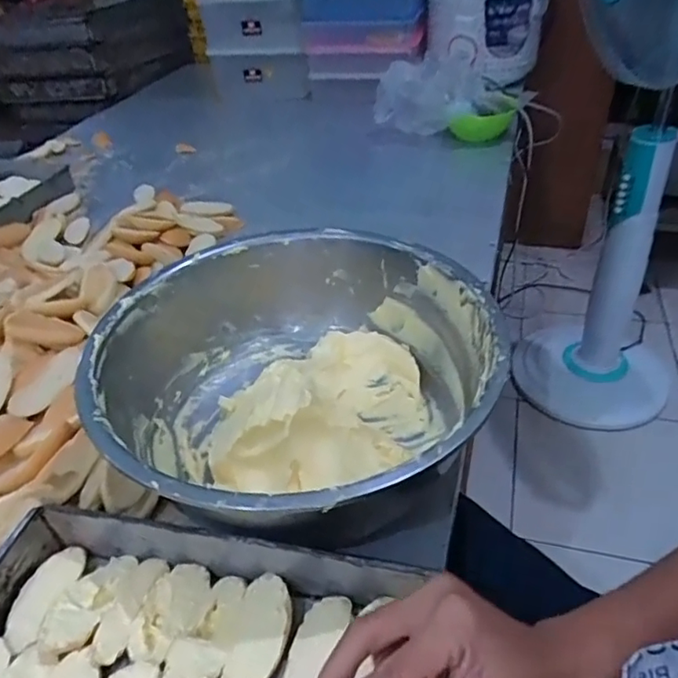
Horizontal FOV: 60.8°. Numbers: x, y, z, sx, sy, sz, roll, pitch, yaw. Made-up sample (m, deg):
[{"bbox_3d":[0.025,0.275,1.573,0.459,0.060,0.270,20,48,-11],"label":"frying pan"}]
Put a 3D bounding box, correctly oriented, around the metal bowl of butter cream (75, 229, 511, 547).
[{"bbox_3d":[-0.043,0.044,0.579,0.368,0.140,0.368,-2,40,2],"label":"metal bowl of butter cream"}]

